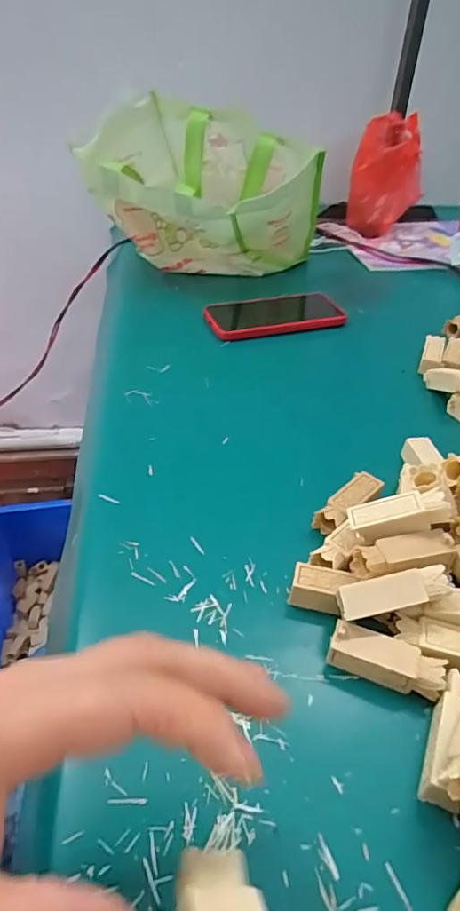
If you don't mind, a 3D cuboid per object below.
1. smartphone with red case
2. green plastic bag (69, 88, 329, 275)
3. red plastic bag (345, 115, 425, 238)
[{"bbox_3d":[0.052,-0.176,0.640,0.163,0.012,0.086,-10,41,-14],"label":"smartphone with red case"},{"bbox_3d":[-0.031,-0.357,0.706,0.292,0.199,0.204,6,40,6],"label":"green plastic bag"},{"bbox_3d":[0.270,-0.474,0.888,0.119,0.172,0.078,11,41,11],"label":"red plastic bag"}]

